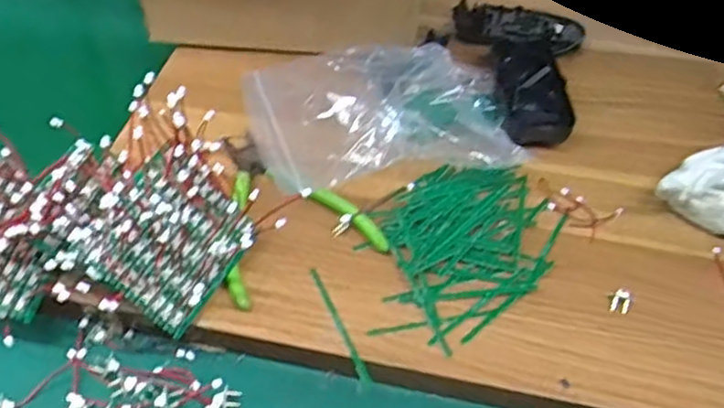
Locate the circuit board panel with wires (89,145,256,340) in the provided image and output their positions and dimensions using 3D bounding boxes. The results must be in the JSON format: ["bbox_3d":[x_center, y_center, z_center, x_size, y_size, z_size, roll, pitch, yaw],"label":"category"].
[{"bbox_3d":[-0.112,0.021,0.414,0.081,0.013,0.083,46,66,-15],"label":"circuit board panel with wires"}]

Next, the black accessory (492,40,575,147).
[{"bbox_3d":[0.134,-0.091,0.550,0.050,0.029,0.112,2,49,-1],"label":"black accessory"}]

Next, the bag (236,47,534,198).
[{"bbox_3d":[0.015,-0.085,0.515,0.194,0.042,0.161,-11,50,-13],"label":"bag"}]

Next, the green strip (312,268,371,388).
[{"bbox_3d":[-0.015,0.071,0.423,0.007,0.004,0.079,-19,52,-19],"label":"green strip"}]

